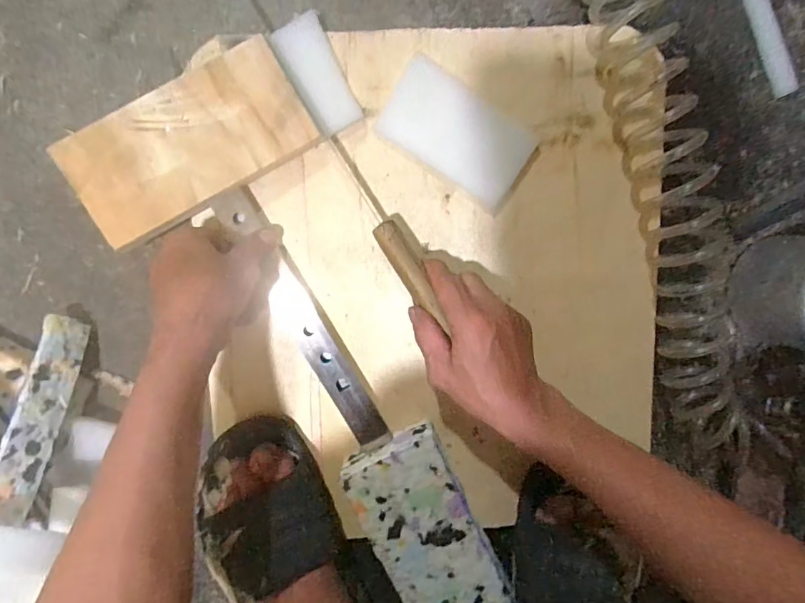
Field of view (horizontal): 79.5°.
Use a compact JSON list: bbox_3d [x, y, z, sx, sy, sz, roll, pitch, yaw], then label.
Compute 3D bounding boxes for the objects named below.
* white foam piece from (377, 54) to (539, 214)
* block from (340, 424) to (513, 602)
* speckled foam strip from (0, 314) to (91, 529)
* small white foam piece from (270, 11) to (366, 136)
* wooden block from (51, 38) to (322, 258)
[{"bbox_3d":[0.048,-0.143,0.421,0.128,0.009,0.072,32,95,-6],"label":"white foam piece"},{"bbox_3d":[0.025,0.216,0.453,0.100,0.046,0.196,-25,98,1],"label":"block"},{"bbox_3d":[-0.298,0.094,0.396,0.015,0.037,0.163,-6,68,35],"label":"speckled foam strip"},{"bbox_3d":[-0.070,-0.188,0.401,0.042,0.017,0.090,-25,98,1],"label":"small white foam piece"},{"bbox_3d":[-0.169,-0.125,0.384,0.185,0.018,0.091,-31,98,1],"label":"wooden block"}]

